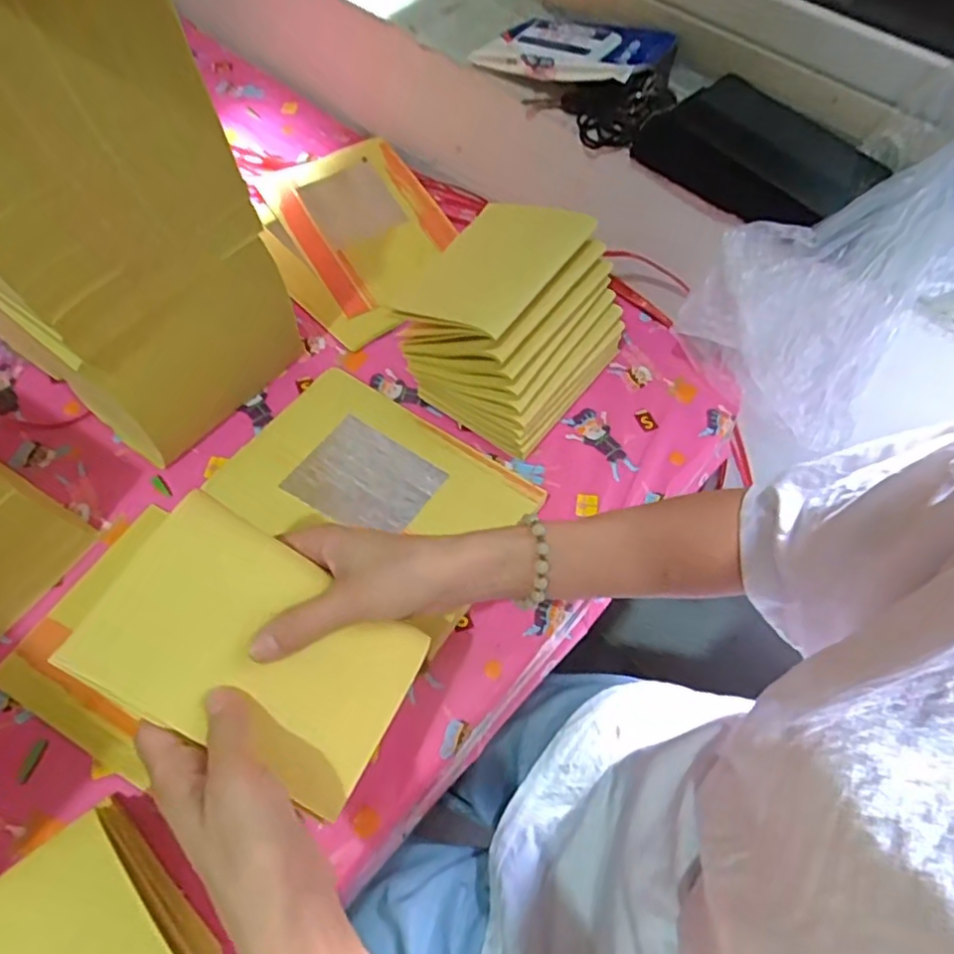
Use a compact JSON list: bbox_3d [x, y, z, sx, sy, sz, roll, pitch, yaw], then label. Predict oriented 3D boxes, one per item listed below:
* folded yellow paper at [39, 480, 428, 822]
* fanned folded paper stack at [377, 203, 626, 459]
[{"bbox_3d":[-0.116,0.093,0.337,0.158,0.015,0.105,33,69,-3],"label":"folded yellow paper"},{"bbox_3d":[0.031,-0.141,0.555,0.159,0.118,0.172,33,63,15],"label":"fanned folded paper stack"}]

